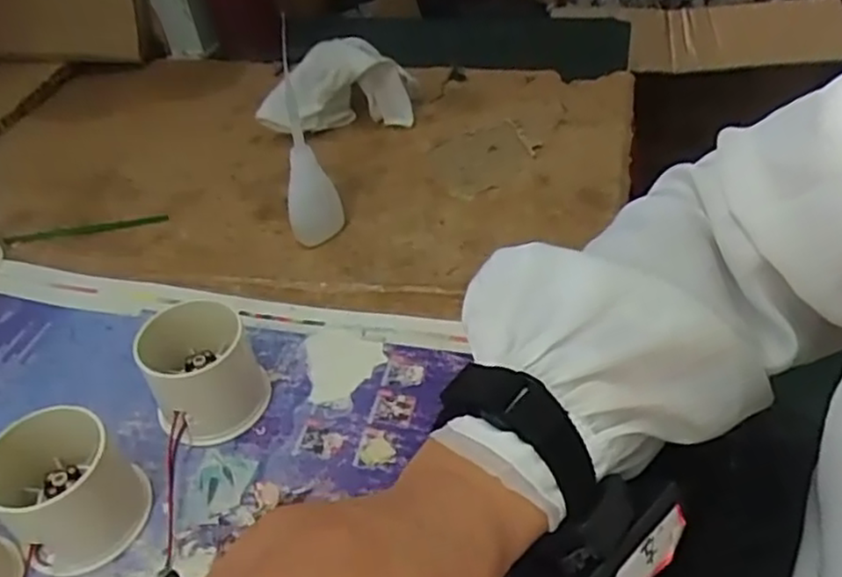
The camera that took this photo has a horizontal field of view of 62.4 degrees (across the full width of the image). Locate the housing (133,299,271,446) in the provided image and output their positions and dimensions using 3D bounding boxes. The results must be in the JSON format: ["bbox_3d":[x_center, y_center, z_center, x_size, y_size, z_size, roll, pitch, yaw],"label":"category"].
[{"bbox_3d":[-0.109,0.041,0.346,0.053,0.049,0.052,-3,44,3],"label":"housing"}]

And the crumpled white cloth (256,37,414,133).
[{"bbox_3d":[-0.065,-0.154,0.539,0.119,0.061,0.043,-9,44,-4],"label":"crumpled white cloth"}]

